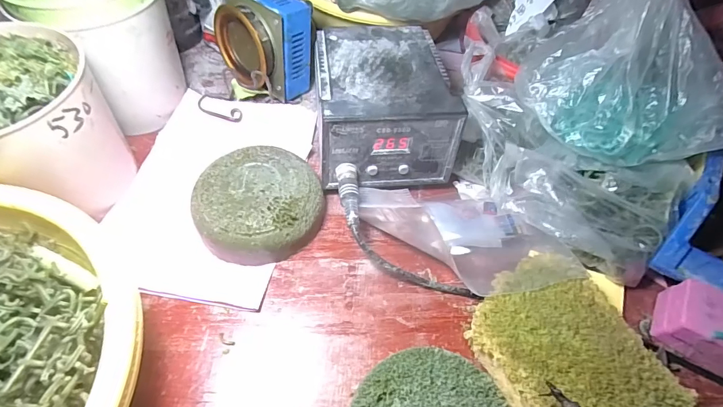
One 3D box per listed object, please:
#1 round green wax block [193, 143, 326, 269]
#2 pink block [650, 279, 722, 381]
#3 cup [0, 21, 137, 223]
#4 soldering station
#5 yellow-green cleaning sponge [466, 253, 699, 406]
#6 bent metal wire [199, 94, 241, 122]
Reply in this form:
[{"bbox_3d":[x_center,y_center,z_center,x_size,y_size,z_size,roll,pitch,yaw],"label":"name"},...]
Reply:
[{"bbox_3d":[-0.085,0.001,0.332,0.097,0.036,0.097,2,55,-3],"label":"round green wax block"},{"bbox_3d":[0.263,0.095,0.292,0.068,0.040,0.047,31,59,17],"label":"pink block"},{"bbox_3d":[-0.240,-0.053,0.286,0.102,0.114,0.108,2,55,-3],"label":"cup"},{"bbox_3d":[0.022,-0.099,0.365,0.121,0.076,0.139,-4,56,-6],"label":"soldering station"},{"bbox_3d":[0.135,0.106,0.267,0.097,0.050,0.130,-22,59,-18],"label":"yellow-green cleaning sponge"},{"bbox_3d":[-0.148,-0.097,0.406,0.049,0.005,0.021,24,58,3],"label":"bent metal wire"}]

